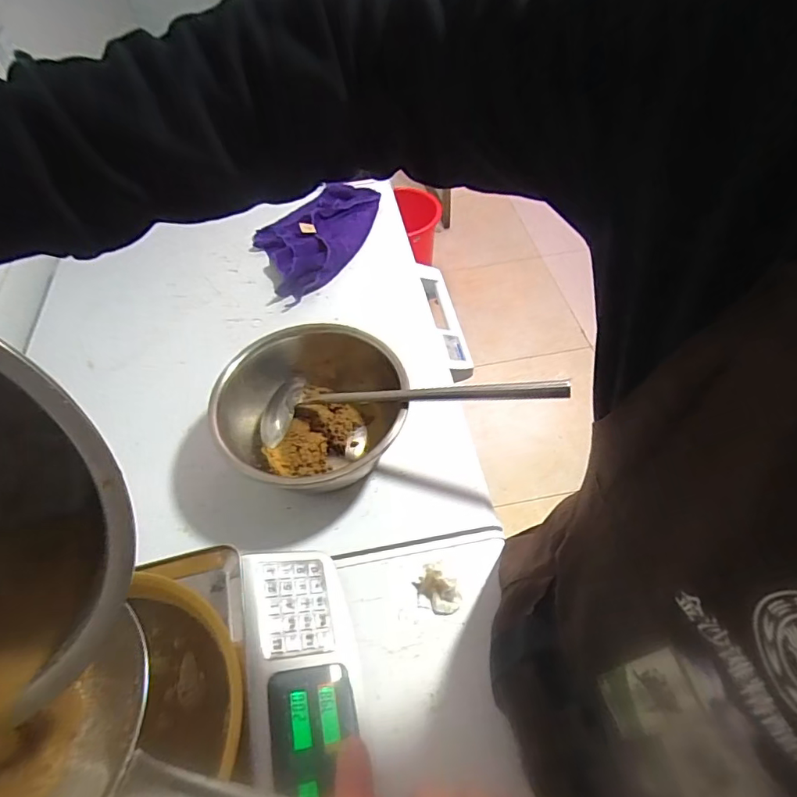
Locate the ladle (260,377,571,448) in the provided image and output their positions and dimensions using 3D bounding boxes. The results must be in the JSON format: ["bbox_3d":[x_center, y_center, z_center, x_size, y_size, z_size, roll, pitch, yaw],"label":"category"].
[{"bbox_3d":[-0.007,0.000,0.745,0.486,0.046,0.114,-5,51,23],"label":"ladle"}]

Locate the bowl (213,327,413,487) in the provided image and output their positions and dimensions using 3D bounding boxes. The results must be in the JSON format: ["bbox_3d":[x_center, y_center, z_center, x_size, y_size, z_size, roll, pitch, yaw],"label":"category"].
[{"bbox_3d":[-0.126,0.033,0.825,0.294,0.172,0.297,-23,55,-13],"label":"bowl"}]

